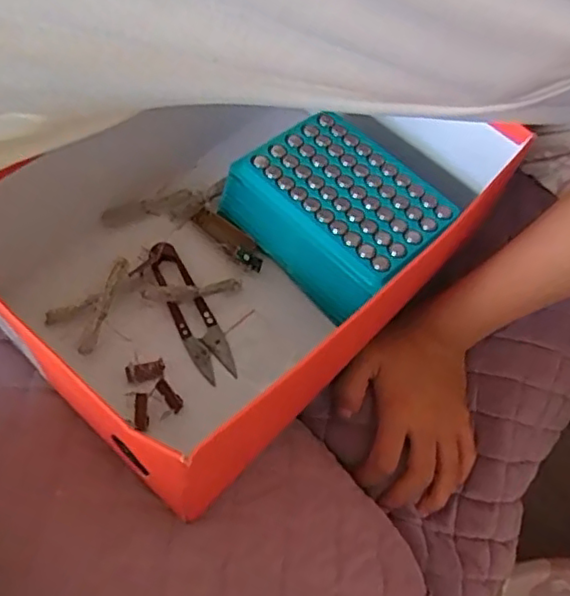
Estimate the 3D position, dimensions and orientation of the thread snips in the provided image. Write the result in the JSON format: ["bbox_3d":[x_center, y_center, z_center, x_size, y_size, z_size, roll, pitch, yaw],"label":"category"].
[{"bbox_3d":[-0.061,0.008,0.400,0.024,0.009,0.099,-20,68,-22],"label":"thread snips"}]

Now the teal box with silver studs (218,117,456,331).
[{"bbox_3d":[0.037,-0.059,0.418,0.100,0.056,0.131,-38,62,-24],"label":"teal box with silver studs"}]

